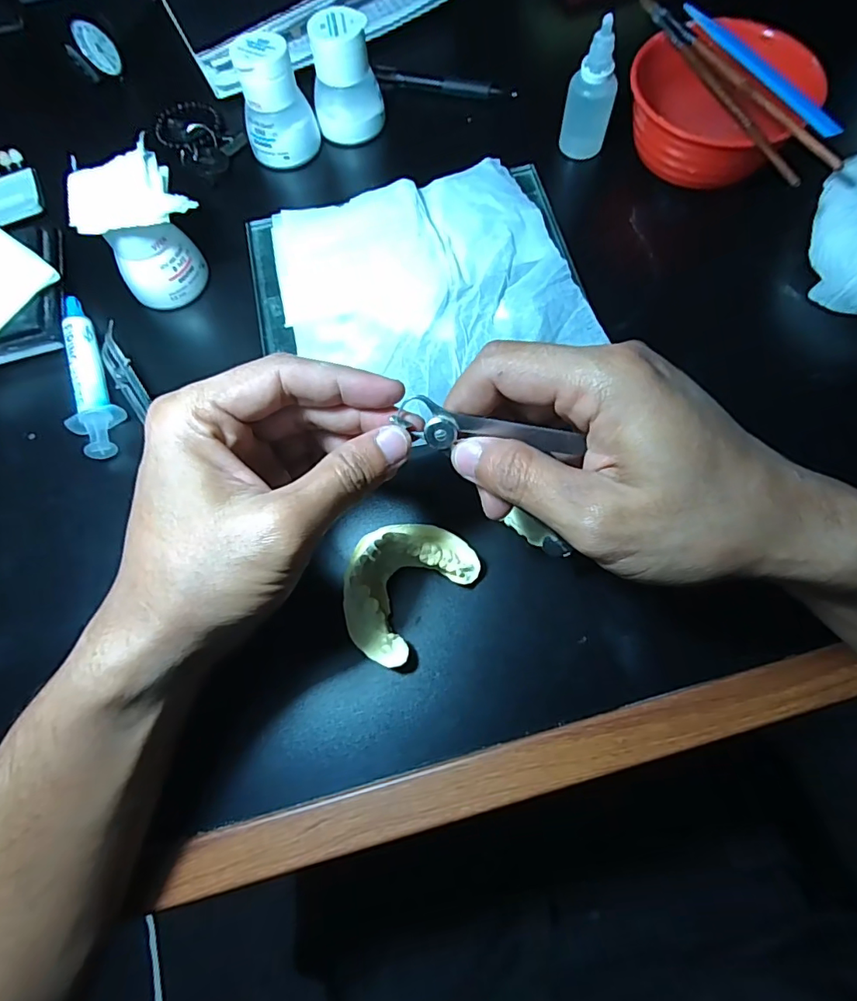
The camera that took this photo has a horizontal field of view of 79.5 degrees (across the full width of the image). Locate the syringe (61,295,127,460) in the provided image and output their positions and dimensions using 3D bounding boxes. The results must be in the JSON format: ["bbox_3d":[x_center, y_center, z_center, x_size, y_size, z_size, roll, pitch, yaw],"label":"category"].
[{"bbox_3d":[-0.206,-0.076,0.311,0.027,0.019,0.116,-24,73,-6],"label":"syringe"}]

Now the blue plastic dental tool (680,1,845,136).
[{"bbox_3d":[0.197,-0.261,0.309,0.013,0.004,0.133,-28,73,-7],"label":"blue plastic dental tool"}]

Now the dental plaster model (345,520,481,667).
[{"bbox_3d":[-0.014,0.041,0.257,0.050,0.030,0.070,39,77,13],"label":"dental plaster model"}]

